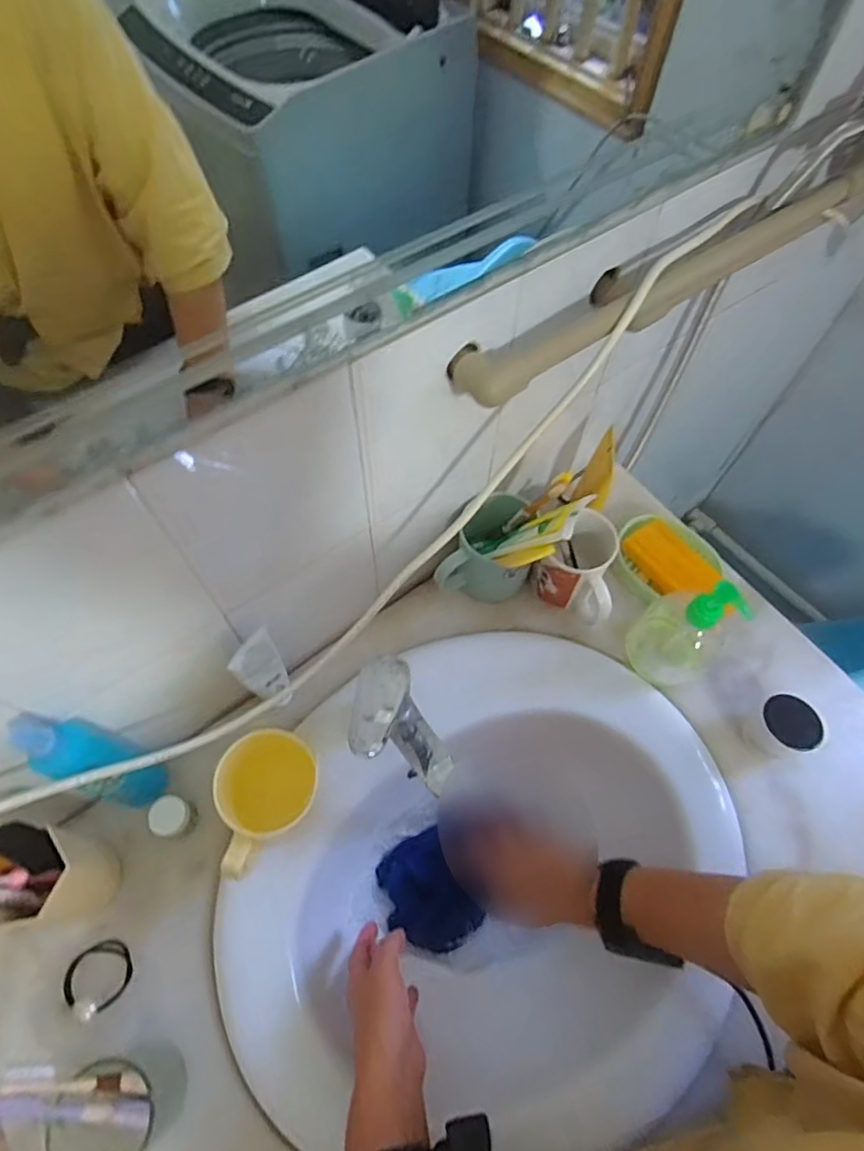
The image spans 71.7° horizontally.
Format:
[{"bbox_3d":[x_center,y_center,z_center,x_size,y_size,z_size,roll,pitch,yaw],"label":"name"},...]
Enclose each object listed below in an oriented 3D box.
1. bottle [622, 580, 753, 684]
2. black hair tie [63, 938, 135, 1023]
[{"bbox_3d":[0.266,0.050,0.610,0.087,0.152,0.084,0,63,-1],"label":"bottle"},{"bbox_3d":[-0.294,0.351,0.523,0.059,0.012,0.054,0,63,-1],"label":"black hair tie"}]

